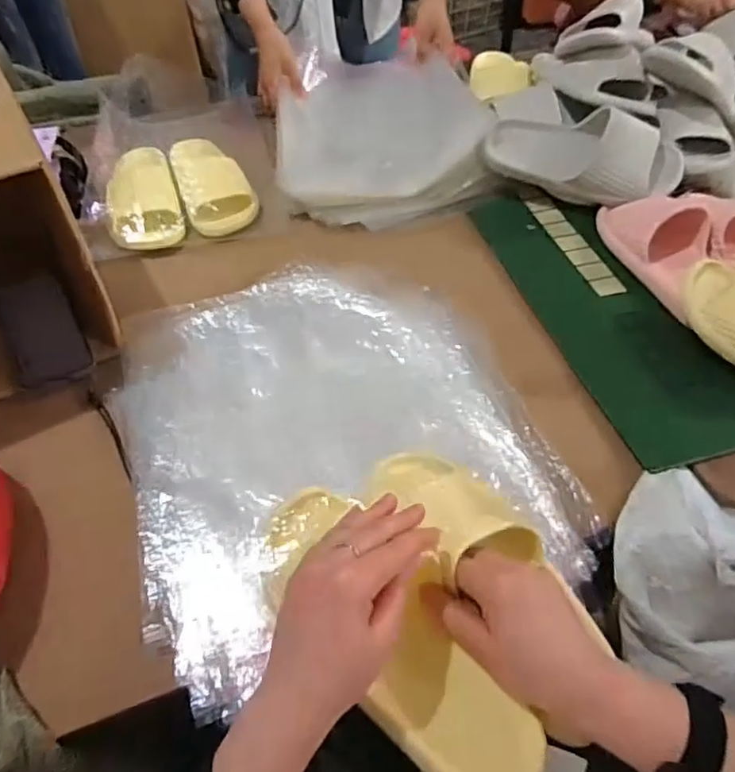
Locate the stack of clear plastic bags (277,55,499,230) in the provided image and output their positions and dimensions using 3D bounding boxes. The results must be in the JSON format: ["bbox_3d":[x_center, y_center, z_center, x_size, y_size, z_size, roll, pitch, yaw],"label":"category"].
[{"bbox_3d":[0.015,-0.417,0.950,0.324,0.086,0.441,-5,47,2],"label":"stack of clear plastic bags"}]

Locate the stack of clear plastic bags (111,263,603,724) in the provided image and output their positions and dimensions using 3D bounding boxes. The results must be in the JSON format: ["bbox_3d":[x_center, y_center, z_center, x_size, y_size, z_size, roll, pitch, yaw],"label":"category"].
[{"bbox_3d":[-0.041,0.035,0.603,0.390,0.030,0.444,-19,54,-11],"label":"stack of clear plastic bags"}]

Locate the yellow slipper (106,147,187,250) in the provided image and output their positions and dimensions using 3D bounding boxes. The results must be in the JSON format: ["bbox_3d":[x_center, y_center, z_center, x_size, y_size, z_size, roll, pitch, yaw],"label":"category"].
[{"bbox_3d":[-0.321,-0.272,0.824,0.099,0.056,0.188,-17,53,-10],"label":"yellow slipper"}]

